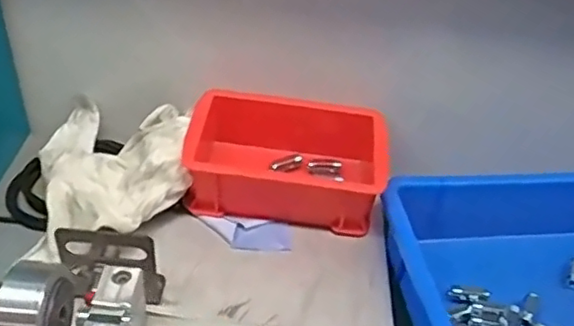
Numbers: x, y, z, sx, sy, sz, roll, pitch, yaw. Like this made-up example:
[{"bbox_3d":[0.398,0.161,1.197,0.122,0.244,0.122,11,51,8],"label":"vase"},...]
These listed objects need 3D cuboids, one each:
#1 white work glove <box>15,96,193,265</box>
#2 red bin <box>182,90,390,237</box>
[{"bbox_3d":[-0.135,-0.003,0.480,0.114,0.049,0.149,-5,41,-12],"label":"white work glove"},{"bbox_3d":[-0.001,-0.004,0.494,0.150,0.060,0.101,7,40,1],"label":"red bin"}]

